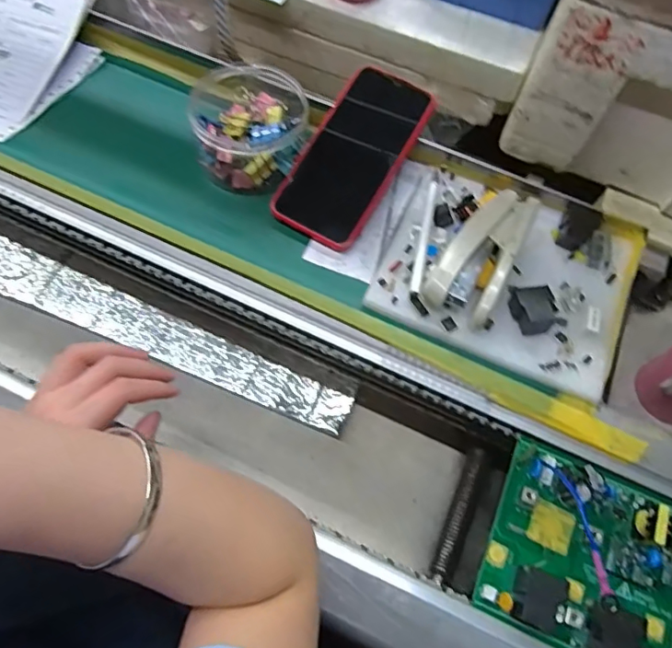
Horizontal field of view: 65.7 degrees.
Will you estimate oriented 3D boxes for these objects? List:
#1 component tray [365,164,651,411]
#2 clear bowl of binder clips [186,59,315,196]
[{"bbox_3d":[0.139,-0.050,0.409,0.197,0.030,0.156,24,66,8],"label":"component tray"},{"bbox_3d":[-0.074,-0.171,0.452,0.097,0.051,0.103,-10,66,-8],"label":"clear bowl of binder clips"}]

